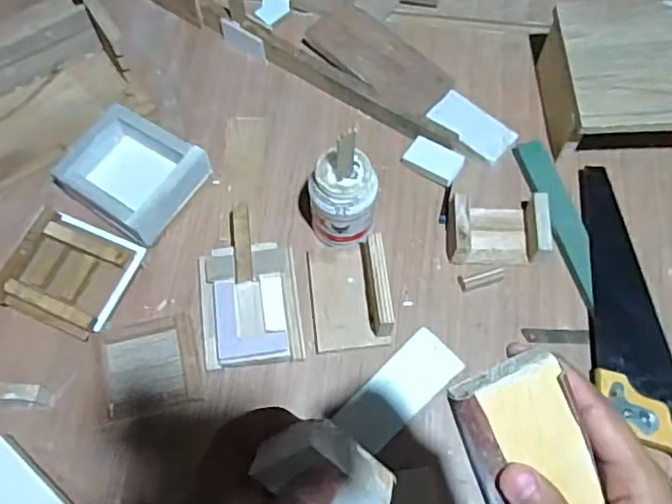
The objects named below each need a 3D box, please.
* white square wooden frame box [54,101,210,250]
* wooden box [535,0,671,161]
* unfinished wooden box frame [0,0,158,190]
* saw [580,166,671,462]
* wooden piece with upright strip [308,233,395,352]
[{"bbox_3d":[-0.258,-0.098,0.795,0.154,0.057,0.139,32,70,11],"label":"white square wooden frame box"},{"bbox_3d":[0.402,-0.220,0.826,0.227,0.111,0.198,-1,69,0],"label":"wooden box"},{"bbox_3d":[-0.421,-0.242,0.845,0.267,0.091,0.238,-33,72,-12],"label":"unfinished wooden box frame"},{"bbox_3d":[0.345,0.084,0.740,0.098,0.037,0.417,-5,69,-2],"label":"saw"},{"bbox_3d":[0.014,0.044,0.737,0.089,0.073,0.134,-5,69,-2],"label":"wooden piece with upright strip"}]

